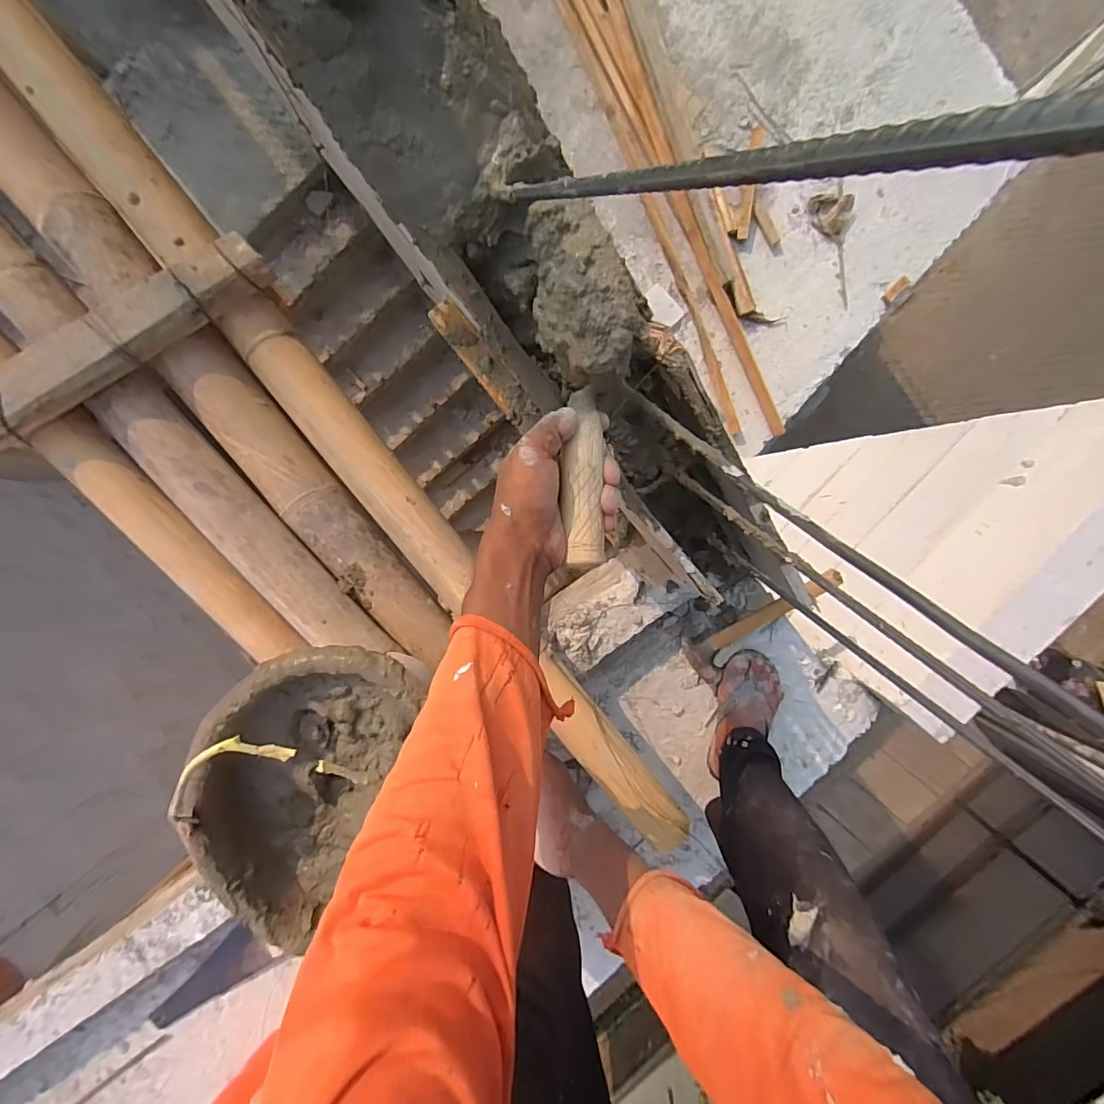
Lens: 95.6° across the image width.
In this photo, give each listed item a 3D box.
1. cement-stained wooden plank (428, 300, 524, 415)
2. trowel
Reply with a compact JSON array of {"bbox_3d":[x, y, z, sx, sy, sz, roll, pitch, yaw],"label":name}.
[{"bbox_3d":[-0.083,-0.222,0.568,0.033,0.020,0.132,-38,94,8],"label":"cement-stained wooden plank"},{"bbox_3d":[0.027,-0.122,0.373,0.074,0.043,0.254,-2,96,4],"label":"trowel"}]

